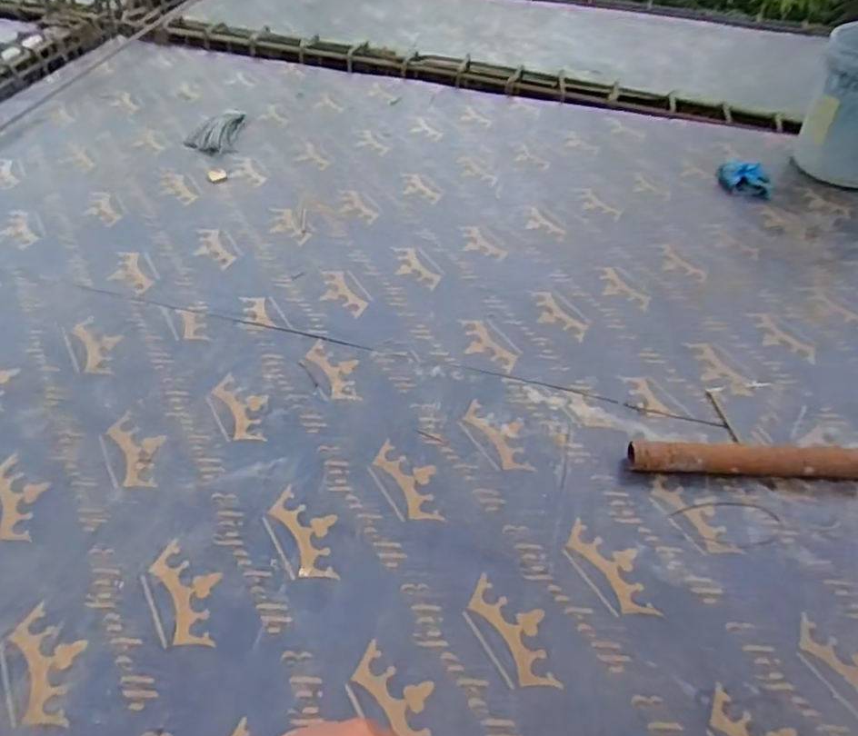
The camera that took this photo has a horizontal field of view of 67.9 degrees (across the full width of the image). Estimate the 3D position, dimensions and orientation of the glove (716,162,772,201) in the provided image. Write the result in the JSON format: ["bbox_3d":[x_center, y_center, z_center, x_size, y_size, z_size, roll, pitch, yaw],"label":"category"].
[{"bbox_3d":[0.773,-0.460,1.563,0.115,0.042,0.127,13,49,11],"label":"glove"}]

